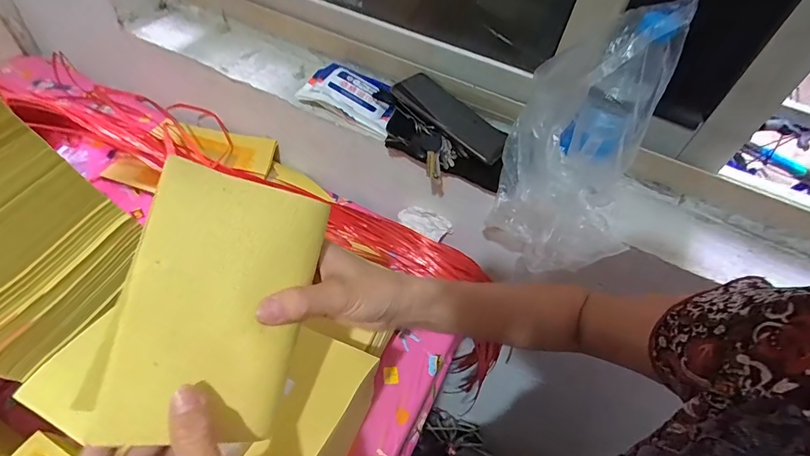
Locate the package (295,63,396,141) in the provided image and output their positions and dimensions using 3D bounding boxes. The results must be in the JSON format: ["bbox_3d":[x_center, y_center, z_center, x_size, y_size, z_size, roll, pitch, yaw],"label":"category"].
[{"bbox_3d":[-0.073,-0.194,0.606,0.145,0.031,0.092,25,52,15],"label":"package"}]

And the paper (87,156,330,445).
[{"bbox_3d":[-0.114,0.046,0.260,0.103,0.010,0.160,17,78,-27],"label":"paper"}]

